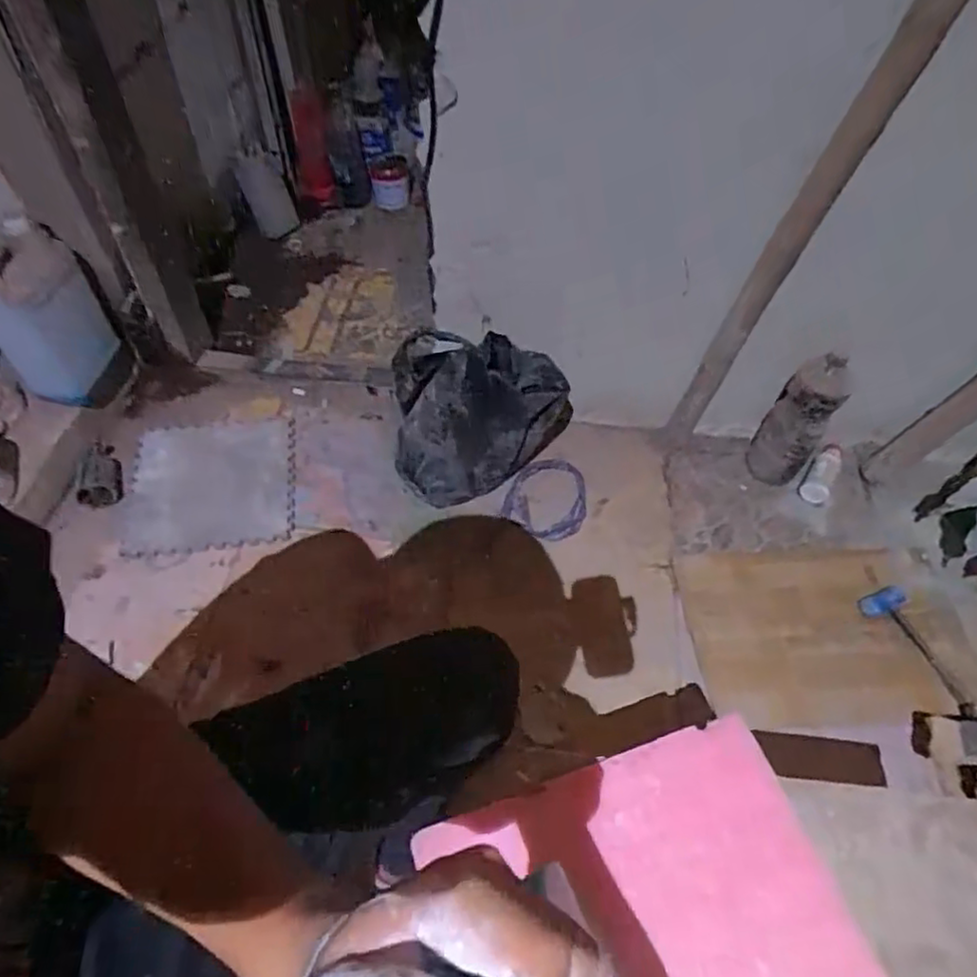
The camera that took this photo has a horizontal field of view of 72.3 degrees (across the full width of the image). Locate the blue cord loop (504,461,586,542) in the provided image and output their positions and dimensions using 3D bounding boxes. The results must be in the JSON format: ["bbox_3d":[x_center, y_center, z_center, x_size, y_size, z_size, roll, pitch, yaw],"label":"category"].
[{"bbox_3d":[0.123,0.015,1.297,0.150,0.027,0.176,25,65,12],"label":"blue cord loop"}]

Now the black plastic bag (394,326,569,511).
[{"bbox_3d":[-0.011,-0.125,1.216,0.306,0.345,0.176,9,54,4],"label":"black plastic bag"}]

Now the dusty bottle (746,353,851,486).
[{"bbox_3d":[0.571,-0.118,1.249,0.102,0.305,0.089,31,59,19],"label":"dusty bottle"}]

